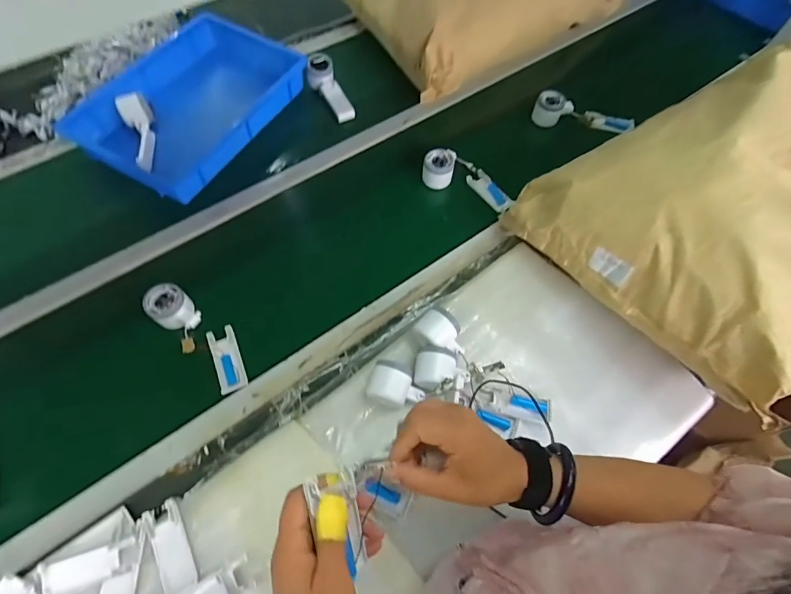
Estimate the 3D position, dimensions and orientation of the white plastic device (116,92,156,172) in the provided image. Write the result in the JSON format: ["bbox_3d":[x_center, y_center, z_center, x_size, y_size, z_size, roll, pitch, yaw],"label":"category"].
[{"bbox_3d":[-0.509,-0.322,0.803,0.051,0.048,0.174,-16,80,-8],"label":"white plastic device"}]

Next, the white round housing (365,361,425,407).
[{"bbox_3d":[0.002,0.131,0.584,0.079,0.055,0.052,18,65,9],"label":"white round housing"}]

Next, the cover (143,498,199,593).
[{"bbox_3d":[-0.282,0.315,0.505,0.042,0.008,0.107,-26,67,-12],"label":"cover"}]

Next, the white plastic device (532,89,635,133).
[{"bbox_3d":[0.412,-0.401,0.876,0.216,0.055,0.085,8,64,4],"label":"white plastic device"}]

